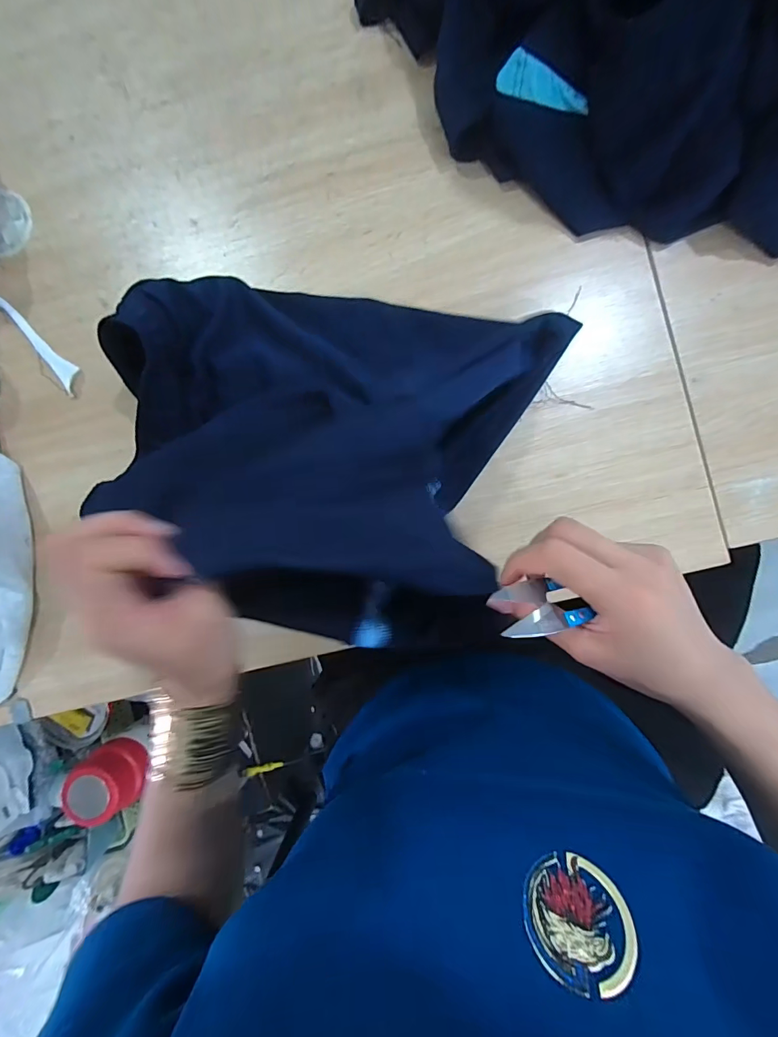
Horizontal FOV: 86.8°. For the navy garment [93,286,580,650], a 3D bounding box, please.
[{"bbox_3d":[-0.058,-0.100,0.313,0.348,0.150,0.251,20,91,4],"label":"navy garment"}]

